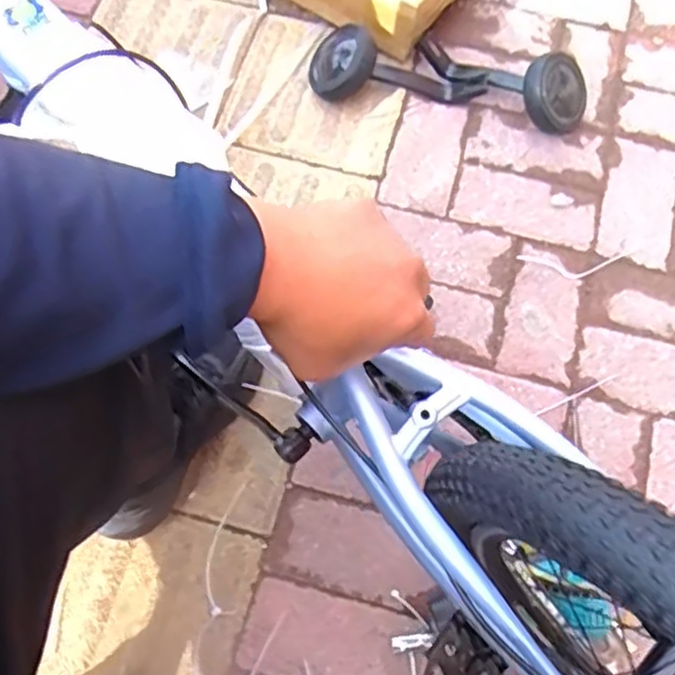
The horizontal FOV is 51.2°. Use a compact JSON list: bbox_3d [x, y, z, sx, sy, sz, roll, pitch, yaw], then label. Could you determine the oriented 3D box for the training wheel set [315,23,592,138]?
[{"bbox_3d":[0.161,-0.377,0.992,0.381,0.073,0.128,8,66,2],"label":"training wheel set"}]

